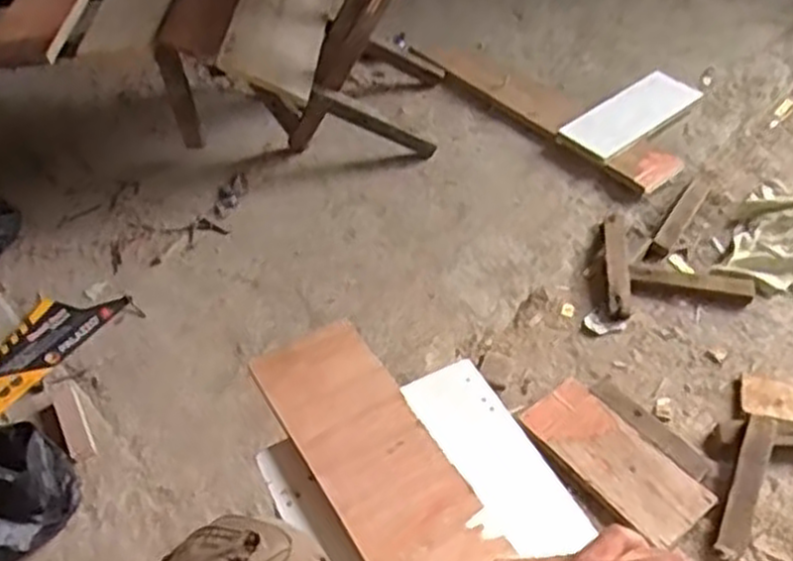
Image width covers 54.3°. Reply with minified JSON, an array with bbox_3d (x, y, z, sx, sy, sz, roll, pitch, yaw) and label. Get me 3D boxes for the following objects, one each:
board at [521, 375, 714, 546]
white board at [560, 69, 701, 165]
[{"bbox_3d":[0.262,0.213,0.933,0.099,0.017,0.222,-33,55,-23],"label":"board"},{"bbox_3d":[0.394,-0.280,1.300,0.251,0.014,0.096,-34,60,-24],"label":"white board"}]

